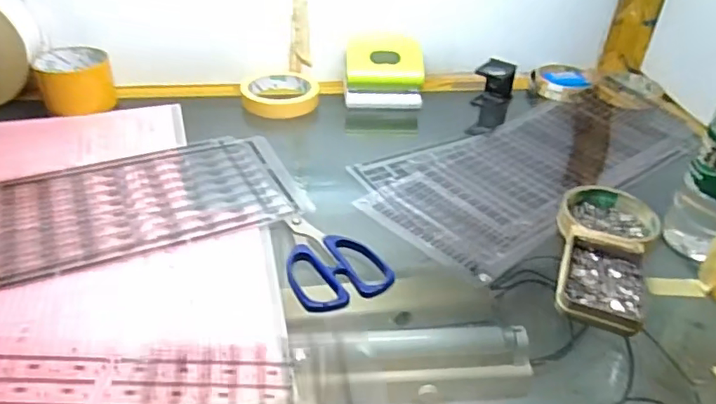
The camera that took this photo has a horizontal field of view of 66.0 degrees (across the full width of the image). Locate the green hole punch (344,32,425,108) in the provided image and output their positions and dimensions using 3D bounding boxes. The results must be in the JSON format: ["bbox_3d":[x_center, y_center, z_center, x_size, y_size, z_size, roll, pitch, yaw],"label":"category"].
[{"bbox_3d":[0.034,-0.165,0.701,0.099,0.080,0.053,5,35,0],"label":"green hole punch"}]

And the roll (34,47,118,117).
[{"bbox_3d":[-0.331,-0.143,0.648,0.080,0.046,0.081,-16,41,-27],"label":"roll"}]

